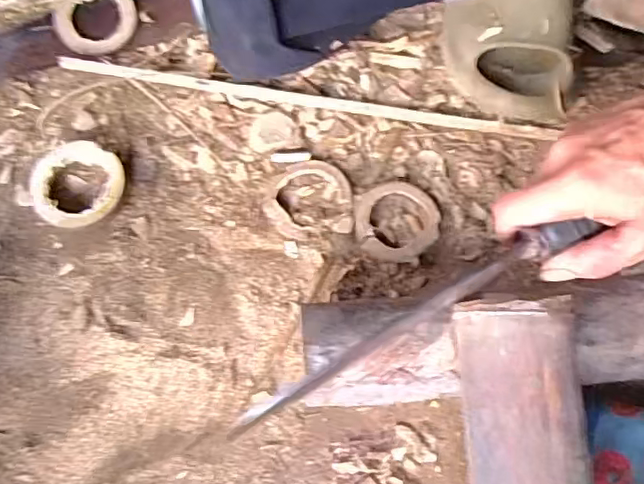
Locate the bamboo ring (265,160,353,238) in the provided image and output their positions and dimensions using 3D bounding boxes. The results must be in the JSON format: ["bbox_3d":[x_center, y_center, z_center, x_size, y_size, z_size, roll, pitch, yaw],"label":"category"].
[{"bbox_3d":[-0.011,-0.037,0.480,0.070,0.010,0.068,0,72,0],"label":"bamboo ring"}]

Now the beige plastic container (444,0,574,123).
[{"bbox_3d":[0.154,-0.150,0.489,0.103,0.068,0.107,1,72,1],"label":"beige plastic container"}]

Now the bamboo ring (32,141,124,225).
[{"bbox_3d":[-0.197,-0.045,0.478,0.068,0.020,0.071,0,72,0],"label":"bamboo ring"}]

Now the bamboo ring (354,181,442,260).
[{"bbox_3d":[0.062,-0.017,0.476,0.067,0.011,0.066,0,72,0],"label":"bamboo ring"}]

